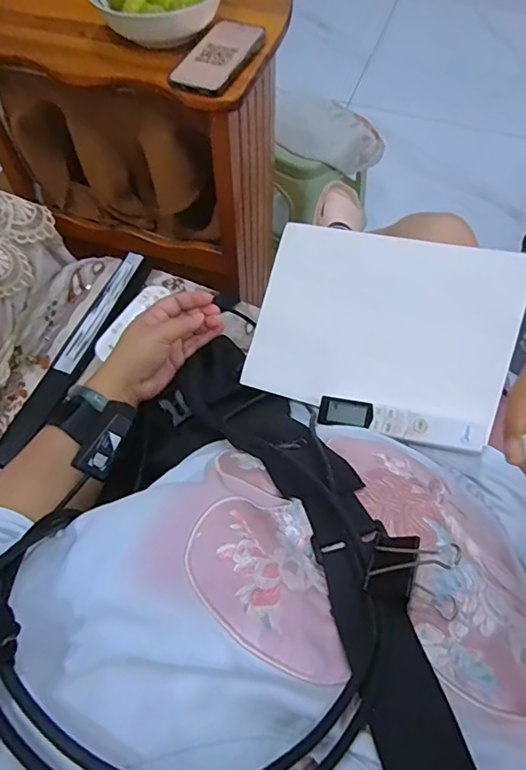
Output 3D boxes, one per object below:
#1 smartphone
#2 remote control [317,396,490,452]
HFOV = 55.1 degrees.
[{"bbox_3d":[-0.058,-0.429,0.658,0.078,0.011,0.151,21,63,12],"label":"smartphone"},{"bbox_3d":[0.124,0.035,0.463,0.149,0.015,0.025,10,60,28],"label":"remote control"}]

